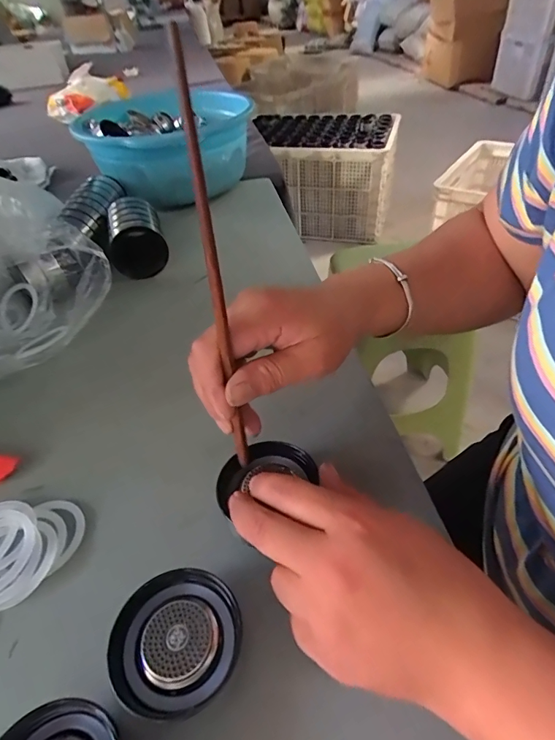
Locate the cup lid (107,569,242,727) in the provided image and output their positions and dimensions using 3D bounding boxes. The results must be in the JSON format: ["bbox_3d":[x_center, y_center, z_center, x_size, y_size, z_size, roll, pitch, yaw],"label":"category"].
[{"bbox_3d":[-0.053,0.149,0.234,0.066,0.032,0.062,-3,43,2],"label":"cup lid"}]

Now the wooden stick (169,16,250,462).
[{"bbox_3d":[-0.031,-0.032,0.228,0.007,0.233,0.005,-20,39,-20],"label":"wooden stick"}]

